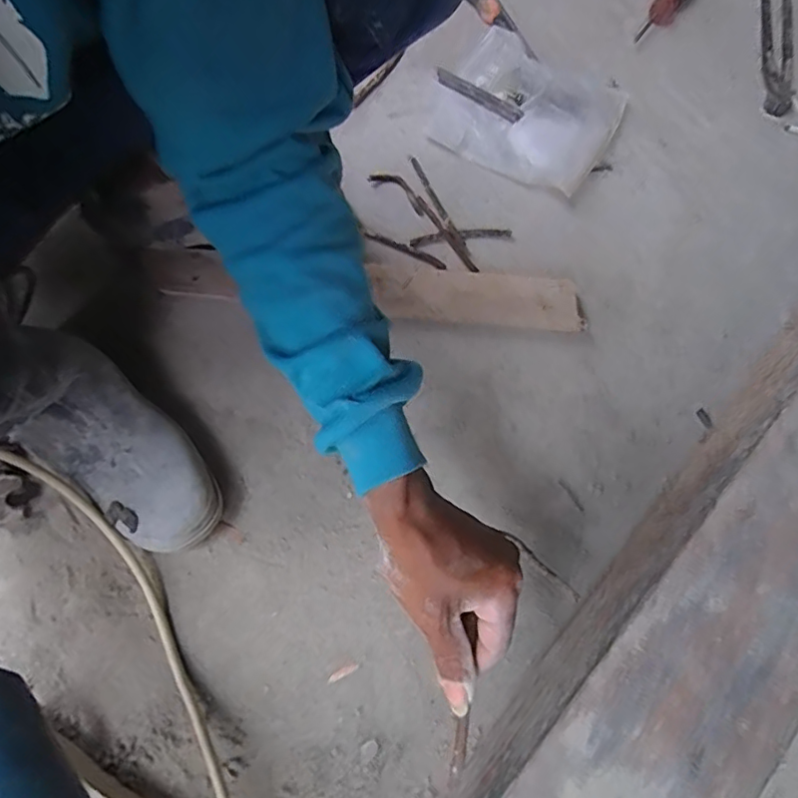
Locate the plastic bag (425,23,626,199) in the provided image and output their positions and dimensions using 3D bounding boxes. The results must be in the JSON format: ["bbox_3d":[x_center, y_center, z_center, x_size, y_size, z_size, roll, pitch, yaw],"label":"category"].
[{"bbox_3d":[0.151,-0.340,0.667,0.196,0.041,0.161,26,74,7],"label":"plastic bag"}]

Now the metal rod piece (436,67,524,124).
[{"bbox_3d":[0.096,-0.368,0.685,0.120,0.009,0.021,35,75,10],"label":"metal rod piece"}]

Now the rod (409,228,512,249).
[{"bbox_3d":[0.068,-0.181,0.631,0.113,0.004,0.018,-9,73,-4],"label":"rod"}]

